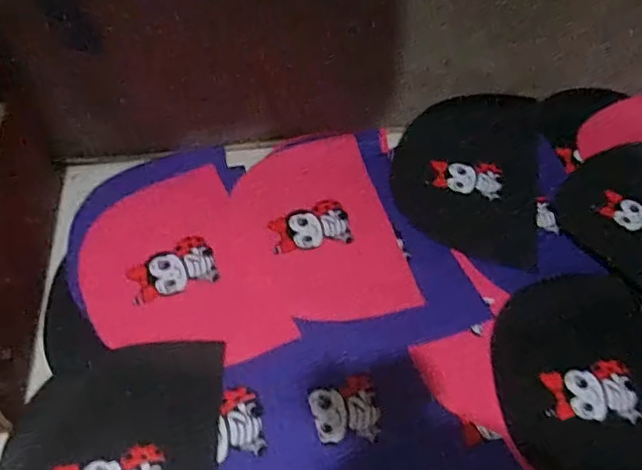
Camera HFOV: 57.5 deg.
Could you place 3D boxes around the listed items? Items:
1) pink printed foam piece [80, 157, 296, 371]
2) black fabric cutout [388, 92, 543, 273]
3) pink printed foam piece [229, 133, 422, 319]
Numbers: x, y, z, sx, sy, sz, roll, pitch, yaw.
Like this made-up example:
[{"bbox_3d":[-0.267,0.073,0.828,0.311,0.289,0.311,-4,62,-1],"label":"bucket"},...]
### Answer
[{"bbox_3d":[-0.175,0.039,0.701,0.201,0.009,0.289,-18,54,-20],"label":"pink printed foam piece"},{"bbox_3d":[0.204,-0.092,0.819,0.200,0.022,0.275,10,64,8],"label":"black fabric cutout"},{"bbox_3d":[-0.011,-0.015,0.753,0.197,0.008,0.280,-11,54,-12],"label":"pink printed foam piece"}]

